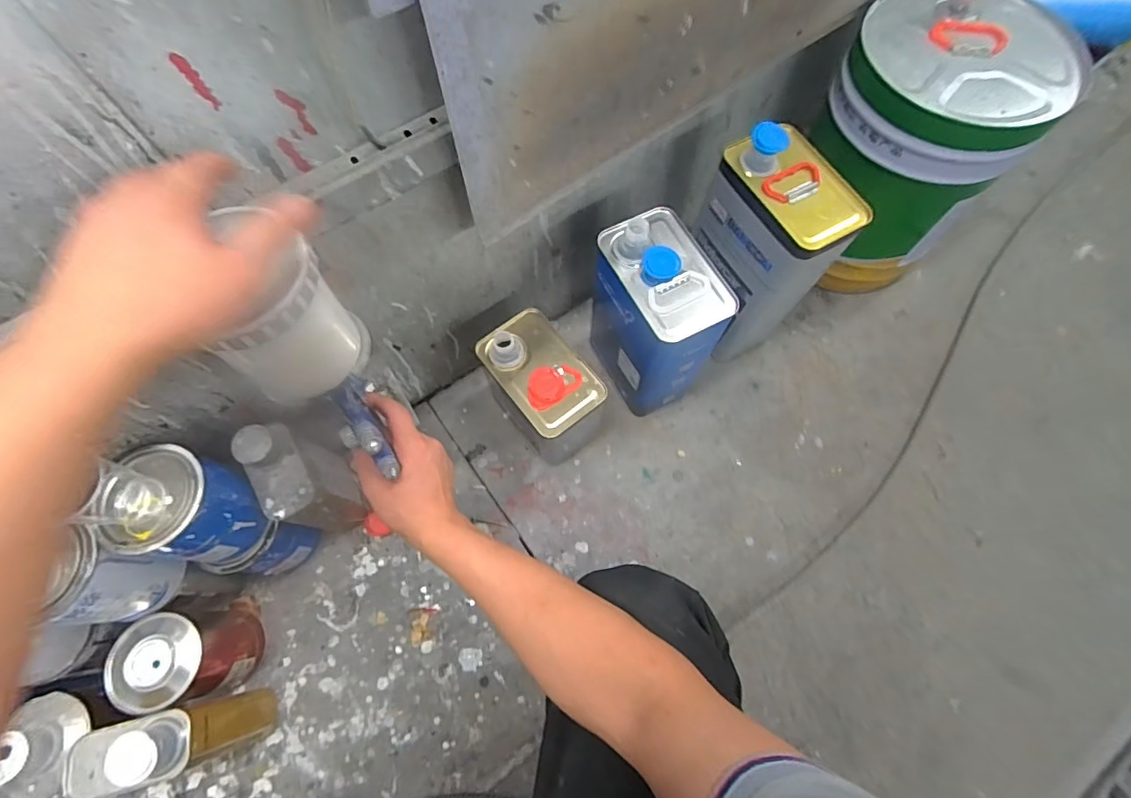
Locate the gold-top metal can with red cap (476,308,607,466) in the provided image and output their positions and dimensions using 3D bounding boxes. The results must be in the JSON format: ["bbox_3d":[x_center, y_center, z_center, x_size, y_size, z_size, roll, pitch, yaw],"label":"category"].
[{"bbox_3d":[-0.026,-0.016,0.729,0.120,0.187,0.161,-38,73,-13],"label":"gold-top metal can with red cap"}]

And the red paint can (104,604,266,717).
[{"bbox_3d":[-0.455,0.313,0.630,0.092,0.145,0.101,0,69,1],"label":"red paint can"}]

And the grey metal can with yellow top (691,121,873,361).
[{"bbox_3d":[0.260,-0.197,0.698,0.106,0.297,0.162,-29,71,-10],"label":"grey metal can with yellow top"}]

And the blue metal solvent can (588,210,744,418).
[{"bbox_3d":[0.119,-0.101,0.707,0.111,0.283,0.169,-26,70,-9],"label":"blue metal solvent can"}]

